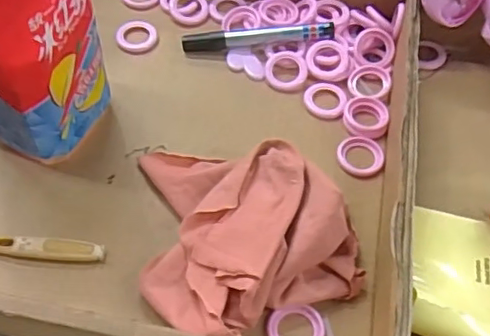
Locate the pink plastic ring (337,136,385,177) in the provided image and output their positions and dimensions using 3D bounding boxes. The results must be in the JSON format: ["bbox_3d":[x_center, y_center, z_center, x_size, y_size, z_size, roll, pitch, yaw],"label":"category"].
[{"bbox_3d":[0.094,-0.009,0.471,0.036,0.006,0.039,1,57,-2],"label":"pink plastic ring"}]

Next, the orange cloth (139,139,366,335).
[{"bbox_3d":[-0.005,0.034,0.408,0.142,0.056,0.153,-18,59,-14],"label":"orange cloth"}]

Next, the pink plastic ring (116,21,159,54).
[{"bbox_3d":[-0.099,-0.122,0.539,0.038,0.004,0.041,1,57,-2],"label":"pink plastic ring"}]

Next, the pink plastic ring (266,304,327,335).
[{"bbox_3d":[0.034,0.106,0.383,0.038,0.010,0.033,-3,57,-5],"label":"pink plastic ring"}]

